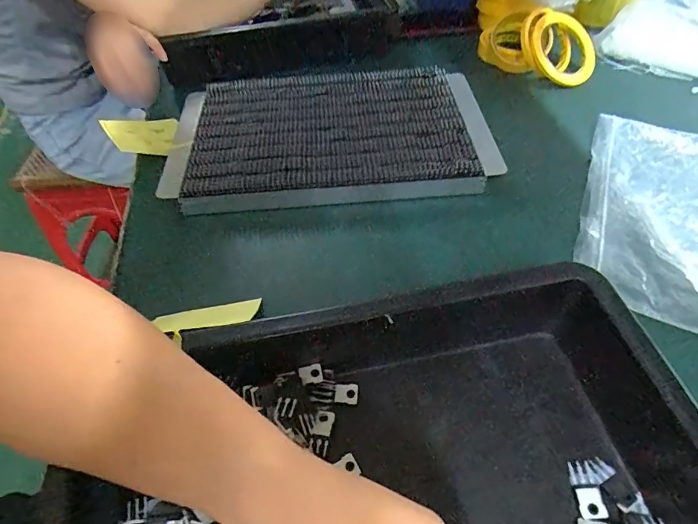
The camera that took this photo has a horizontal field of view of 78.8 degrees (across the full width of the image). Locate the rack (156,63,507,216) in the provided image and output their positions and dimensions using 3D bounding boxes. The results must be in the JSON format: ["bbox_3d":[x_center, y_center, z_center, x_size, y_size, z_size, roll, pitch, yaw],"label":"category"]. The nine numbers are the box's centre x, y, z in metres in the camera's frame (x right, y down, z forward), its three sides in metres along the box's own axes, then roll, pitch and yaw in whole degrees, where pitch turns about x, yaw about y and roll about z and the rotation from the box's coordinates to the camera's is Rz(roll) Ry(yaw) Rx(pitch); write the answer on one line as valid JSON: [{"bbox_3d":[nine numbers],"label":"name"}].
[{"bbox_3d":[-0.024,-0.157,0.521,0.368,0.037,0.223,-5,52,-1],"label":"rack"}]

